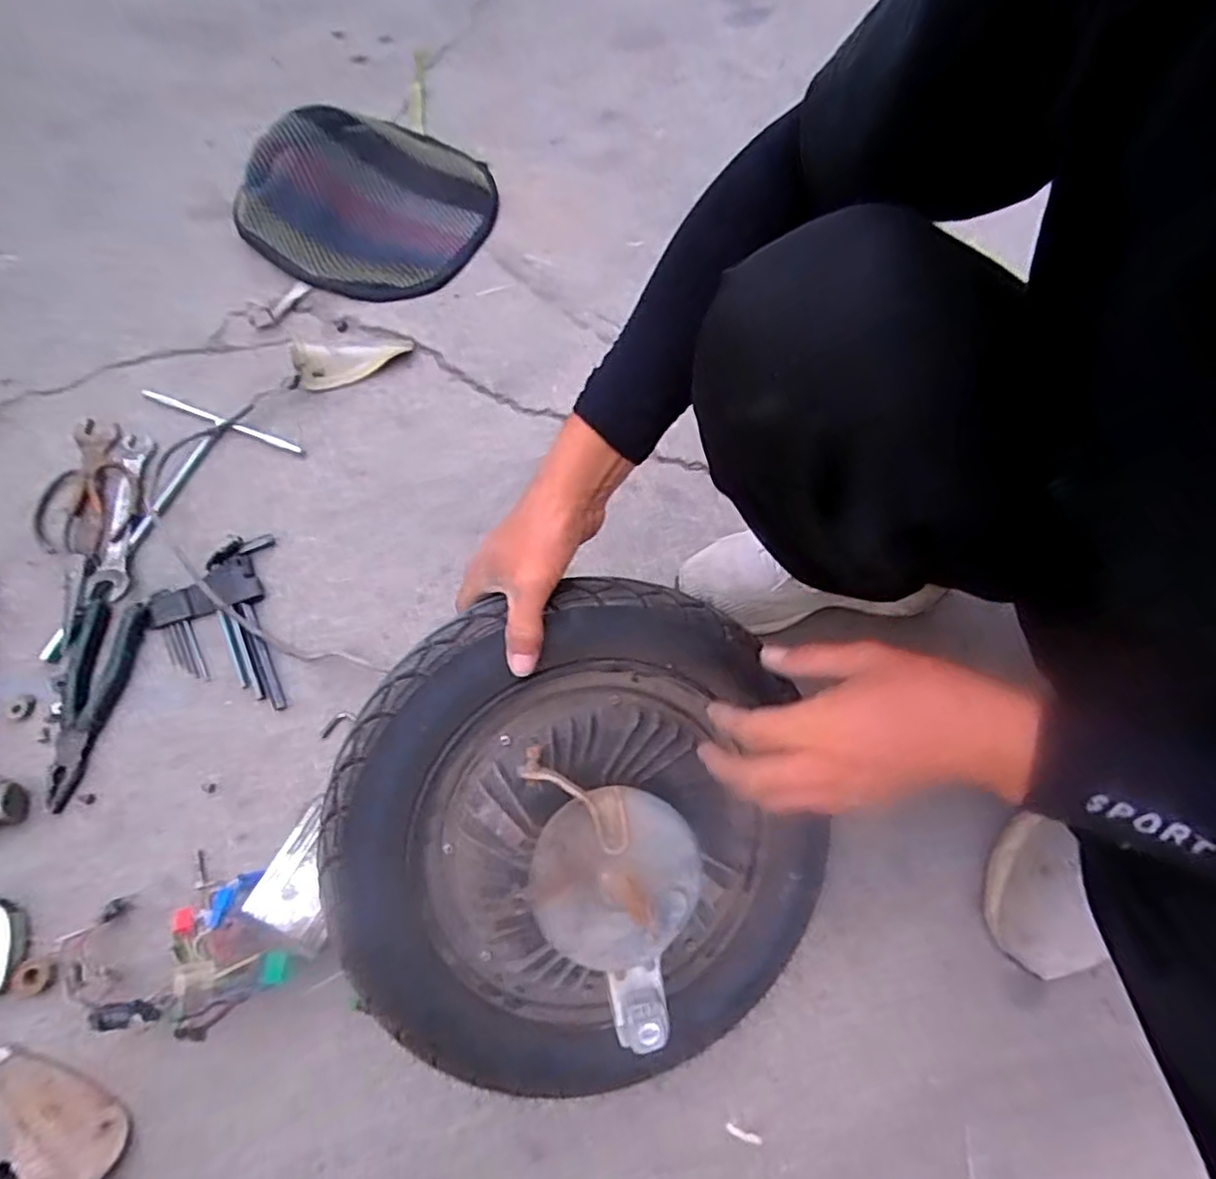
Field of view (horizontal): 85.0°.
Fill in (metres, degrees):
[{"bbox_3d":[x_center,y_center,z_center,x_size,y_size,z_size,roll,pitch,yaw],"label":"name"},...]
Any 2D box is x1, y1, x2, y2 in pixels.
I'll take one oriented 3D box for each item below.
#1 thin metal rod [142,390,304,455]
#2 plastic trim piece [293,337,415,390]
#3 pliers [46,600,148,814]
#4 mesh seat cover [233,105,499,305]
[{"bbox_3d":[-0.420,-0.185,0.721,0.191,0.007,0.012,21,68,6],"label":"thin metal rod"},{"bbox_3d":[-0.287,-0.266,0.752,0.121,0.028,0.058,-17,70,-10],"label":"plastic trim piece"},{"bbox_3d":[-0.477,0.100,0.605,0.059,0.013,0.182,6,68,-1],"label":"pliers"},{"bbox_3d":[-0.296,-0.497,0.835,0.292,0.046,0.292,30,69,9],"label":"mesh seat cover"}]

